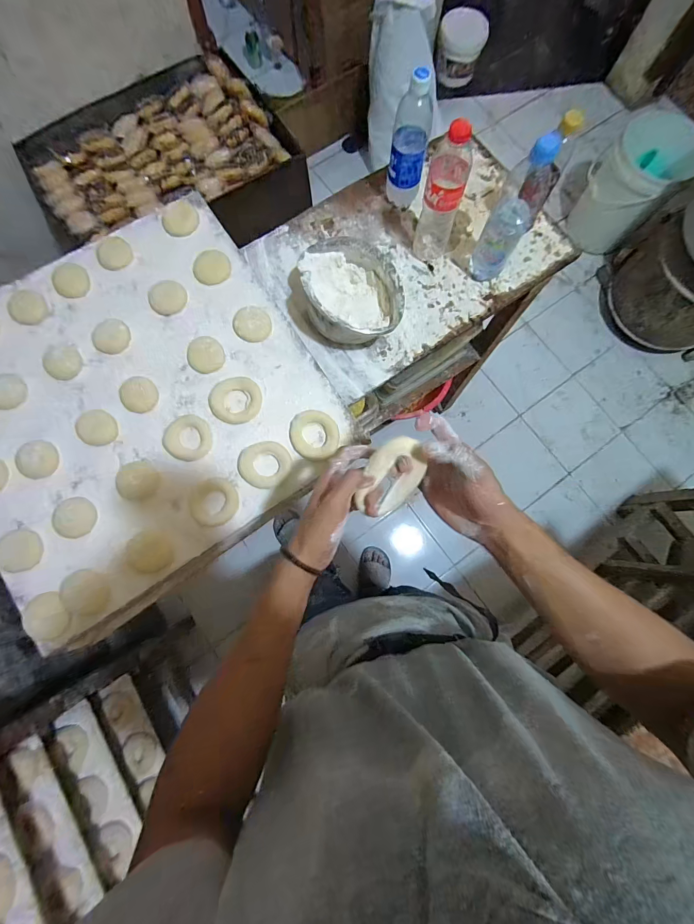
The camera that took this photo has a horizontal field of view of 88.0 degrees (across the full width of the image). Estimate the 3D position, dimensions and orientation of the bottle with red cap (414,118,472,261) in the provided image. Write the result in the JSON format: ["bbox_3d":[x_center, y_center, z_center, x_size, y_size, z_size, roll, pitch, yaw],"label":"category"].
[{"bbox_3d":[0.164,-0.450,0.622,0.065,0.220,0.073,20,80,2],"label":"bottle with red cap"}]

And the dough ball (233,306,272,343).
[{"bbox_3d":[-0.159,-0.233,0.606,0.060,0.016,0.060,0,80,-1],"label":"dough ball"}]

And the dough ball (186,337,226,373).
[{"bbox_3d":[-0.234,-0.175,0.588,0.059,0.024,0.052,-11,80,-3],"label":"dough ball"}]

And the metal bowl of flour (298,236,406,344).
[{"bbox_3d":[0.006,-0.300,0.634,0.156,0.085,0.199,-14,80,-4],"label":"metal bowl of flour"}]

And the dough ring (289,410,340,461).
[{"bbox_3d":[-0.051,-0.042,0.575,0.073,0.015,0.082,-37,83,-7],"label":"dough ring"}]

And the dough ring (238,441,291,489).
[{"bbox_3d":[-0.129,0.005,0.565,0.084,0.011,0.072,-1,80,-2],"label":"dough ring"}]

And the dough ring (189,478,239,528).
[{"bbox_3d":[-0.208,0.062,0.562,0.075,0.009,0.073,0,80,-1],"label":"dough ring"}]

